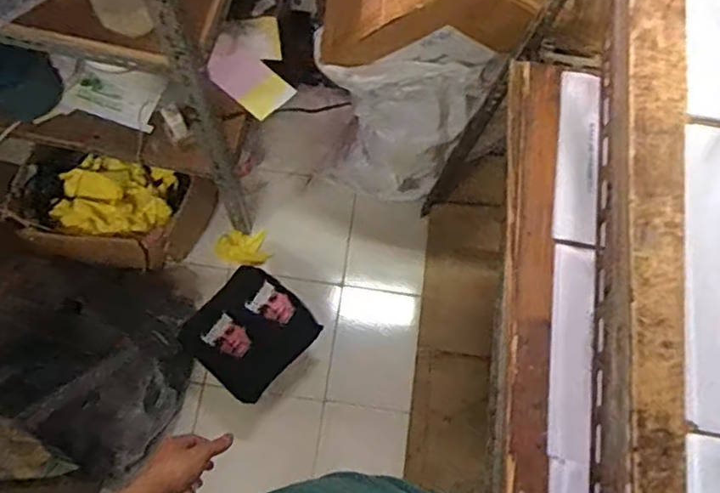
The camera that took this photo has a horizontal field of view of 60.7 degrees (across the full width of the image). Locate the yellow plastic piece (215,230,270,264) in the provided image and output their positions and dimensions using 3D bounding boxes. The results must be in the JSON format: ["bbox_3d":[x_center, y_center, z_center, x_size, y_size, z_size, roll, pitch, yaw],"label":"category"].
[{"bbox_3d":[-0.313,0.004,1.637,0.142,0.057,0.084,0,70,-3],"label":"yellow plastic piece"}]

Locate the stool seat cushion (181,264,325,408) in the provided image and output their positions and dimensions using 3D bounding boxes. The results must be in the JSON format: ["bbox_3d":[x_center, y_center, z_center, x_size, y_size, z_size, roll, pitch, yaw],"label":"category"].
[{"bbox_3d":[-0.249,0.190,1.404,0.235,0.099,0.257,42,74,11],"label":"stool seat cushion"}]

